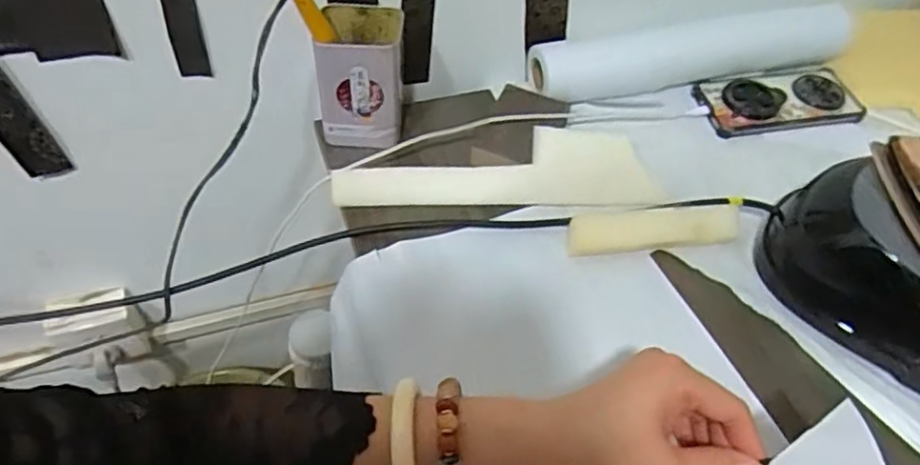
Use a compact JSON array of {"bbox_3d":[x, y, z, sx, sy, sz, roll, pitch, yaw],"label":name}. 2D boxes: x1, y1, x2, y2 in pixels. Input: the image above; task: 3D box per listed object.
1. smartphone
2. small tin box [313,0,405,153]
[{"bbox_3d":[0.336,-0.137,0.681,0.162,0.014,0.075,-6,52,-8],"label":"smartphone"},{"bbox_3d":[-0.090,-0.141,0.595,0.074,0.111,0.071,1,52,-2],"label":"small tin box"}]

